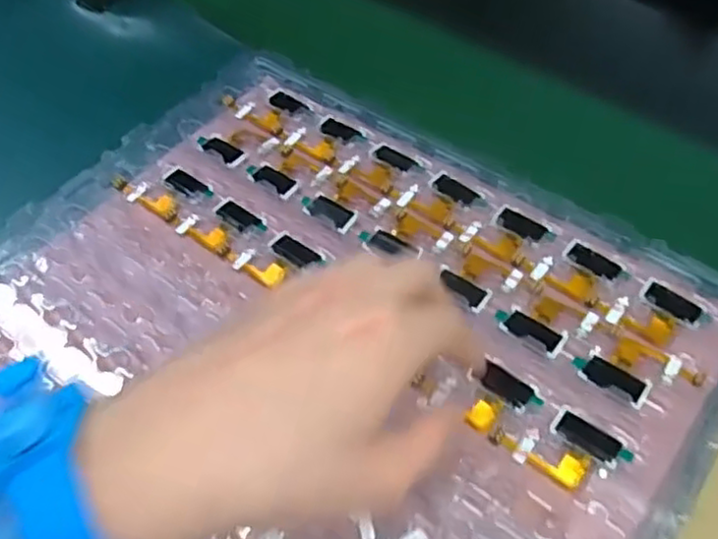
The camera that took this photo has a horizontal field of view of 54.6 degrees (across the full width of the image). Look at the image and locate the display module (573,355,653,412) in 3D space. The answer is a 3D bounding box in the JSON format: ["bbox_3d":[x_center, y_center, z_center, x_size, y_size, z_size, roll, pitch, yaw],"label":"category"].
[{"bbox_3d":[0.124,0.053,0.342,0.037,0.004,0.016,28,59,21],"label":"display module"}]

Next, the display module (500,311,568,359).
[{"bbox_3d":[0.091,0.031,0.358,0.031,0.004,0.016,30,60,22],"label":"display module"}]

